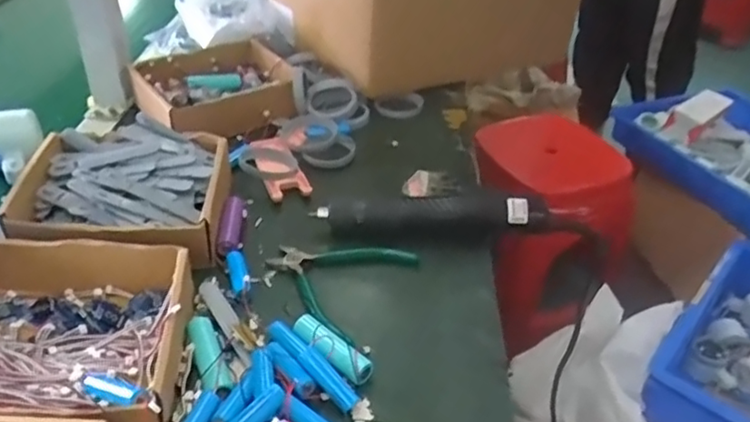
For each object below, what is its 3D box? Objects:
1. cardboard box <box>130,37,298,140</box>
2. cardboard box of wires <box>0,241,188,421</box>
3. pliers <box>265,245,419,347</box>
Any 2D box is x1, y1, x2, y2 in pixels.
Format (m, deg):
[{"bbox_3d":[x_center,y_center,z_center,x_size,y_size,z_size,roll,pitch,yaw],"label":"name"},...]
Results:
[{"bbox_3d":[-0.180,-0.140,0.713,0.161,0.046,0.155,-20,43,-27],"label":"cardboard box"},{"bbox_3d":[-0.213,0.082,0.416,0.166,0.047,0.160,-2,38,-7],"label":"cardboard box of wires"},{"bbox_3d":[-0.039,0.050,0.507,0.111,0.010,0.114,21,41,21],"label":"pliers"}]

